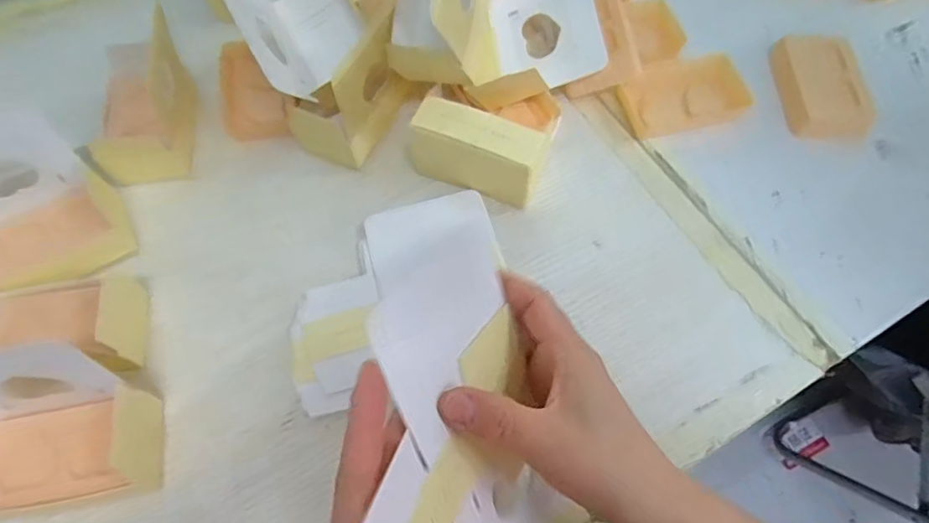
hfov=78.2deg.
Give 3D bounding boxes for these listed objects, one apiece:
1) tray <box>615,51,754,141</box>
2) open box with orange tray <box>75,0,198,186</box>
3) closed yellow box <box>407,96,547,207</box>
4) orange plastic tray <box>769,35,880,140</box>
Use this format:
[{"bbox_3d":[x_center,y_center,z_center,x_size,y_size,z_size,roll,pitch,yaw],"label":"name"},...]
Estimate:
[{"bbox_3d":[0.189,-0.142,0.493,0.102,0.018,0.063,-18,66,-8],"label":"tray"},{"bbox_3d":[-0.261,-0.128,0.458,0.064,0.081,0.120,-3,65,-1],"label":"open box with orange tray"},{"bbox_3d":[0.008,-0.079,0.441,0.103,0.060,0.044,18,67,9],"label":"closed yellow box"},{"bbox_3d":[0.312,-0.151,0.495,0.067,0.020,0.102,-2,65,0],"label":"orange plastic tray"}]

